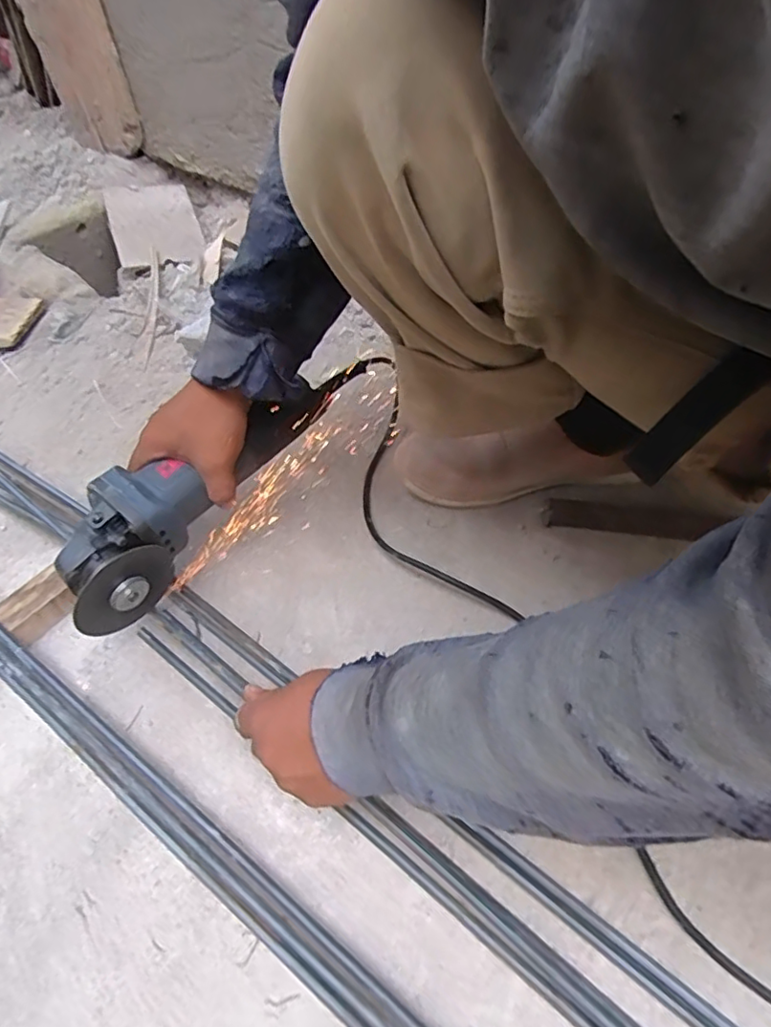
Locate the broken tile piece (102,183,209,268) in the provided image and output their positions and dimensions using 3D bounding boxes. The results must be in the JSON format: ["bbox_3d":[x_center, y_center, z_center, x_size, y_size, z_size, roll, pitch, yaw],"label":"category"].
[{"bbox_3d":[-0.375,-0.471,0.962,0.138,0.014,0.200,-14,62,-26],"label":"broken tile piece"}]

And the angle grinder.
[{"bbox_3d":[-0.161,-0.020,0.494,0.072,0.076,0.259,28,58,23],"label":"angle grinder"}]

